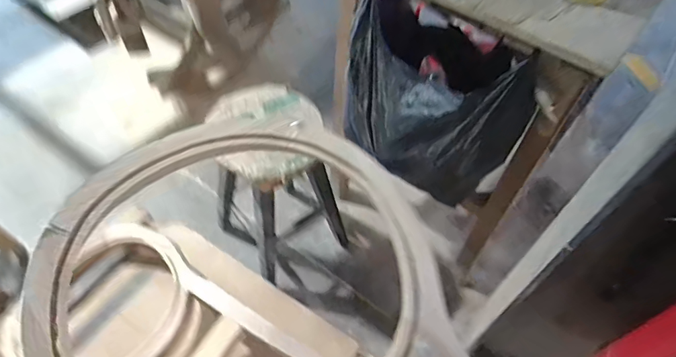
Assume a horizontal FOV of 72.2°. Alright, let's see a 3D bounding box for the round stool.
[{"bbox_3d":[-0.166,0.040,1.347,0.312,0.558,0.323,-34,63,-23],"label":"round stool"}]

